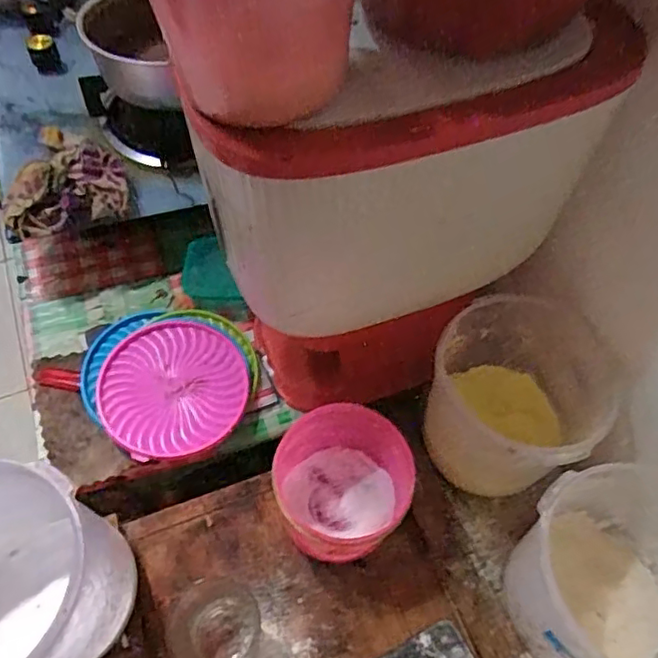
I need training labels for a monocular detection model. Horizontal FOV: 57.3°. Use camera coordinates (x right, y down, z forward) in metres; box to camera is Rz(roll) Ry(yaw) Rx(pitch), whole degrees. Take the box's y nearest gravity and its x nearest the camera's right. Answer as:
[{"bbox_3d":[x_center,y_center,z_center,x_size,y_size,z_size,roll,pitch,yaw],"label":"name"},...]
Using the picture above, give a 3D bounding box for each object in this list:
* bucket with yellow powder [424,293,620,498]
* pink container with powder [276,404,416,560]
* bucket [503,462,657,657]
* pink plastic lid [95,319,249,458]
[{"bbox_3d":[0.170,0.077,0.587,0.148,0.148,0.170,32,61,17],"label":"bucket with yellow powder"},{"bbox_3d":[0.015,0.150,0.570,0.113,0.102,0.117,1,57,-2],"label":"pink container with powder"},{"bbox_3d":[0.239,0.211,0.508,0.143,0.137,0.146,1,57,-2],"label":"bucket"},{"bbox_3d":[-0.168,0.063,0.655,0.152,0.033,0.151,1,57,-2],"label":"pink plastic lid"}]

